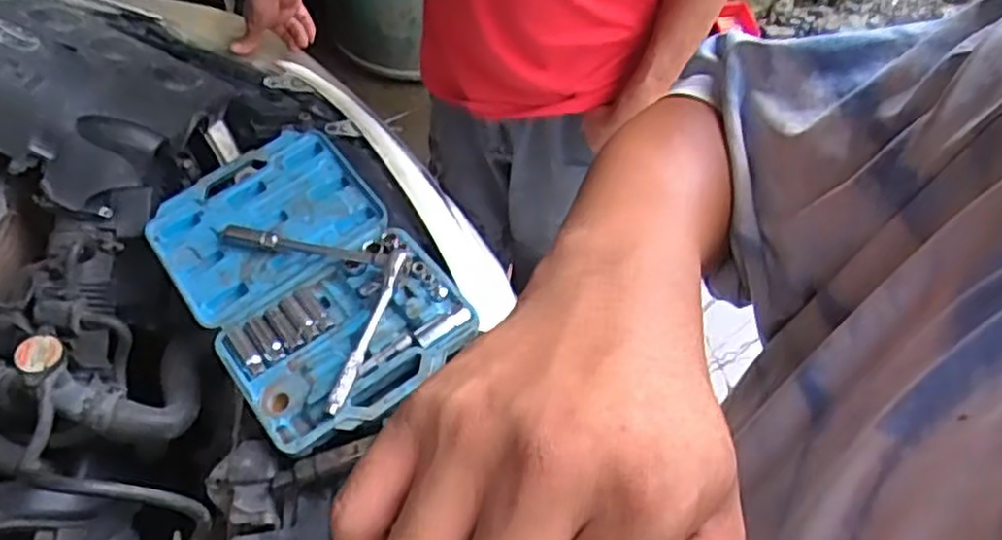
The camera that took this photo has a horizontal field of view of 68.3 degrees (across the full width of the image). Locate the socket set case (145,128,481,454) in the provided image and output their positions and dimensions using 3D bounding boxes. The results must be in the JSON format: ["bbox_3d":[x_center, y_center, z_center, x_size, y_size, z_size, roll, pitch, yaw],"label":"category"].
[{"bbox_3d":[-0.220,0.001,0.837,0.248,0.055,0.393,-29,58,-26],"label":"socket set case"}]

